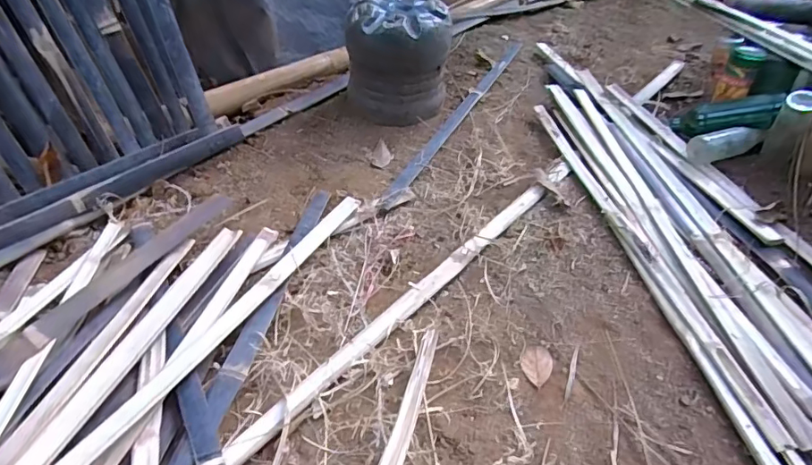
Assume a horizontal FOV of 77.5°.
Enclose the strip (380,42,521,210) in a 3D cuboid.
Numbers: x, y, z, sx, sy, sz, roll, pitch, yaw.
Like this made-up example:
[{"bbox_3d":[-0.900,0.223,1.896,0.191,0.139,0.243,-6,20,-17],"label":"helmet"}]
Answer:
[{"bbox_3d":[0.147,-0.316,1.283,0.038,0.011,0.864,22,46,17],"label":"strip"}]

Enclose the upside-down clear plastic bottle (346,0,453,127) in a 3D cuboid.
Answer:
[{"bbox_3d":[-0.019,-0.408,1.207,0.234,0.253,0.194,2,44,-3],"label":"upside-down clear plastic bottle"}]

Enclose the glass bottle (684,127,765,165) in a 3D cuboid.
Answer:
[{"bbox_3d":[0.693,-0.197,1.097,0.166,0.045,0.068,-15,46,-2],"label":"glass bottle"}]

